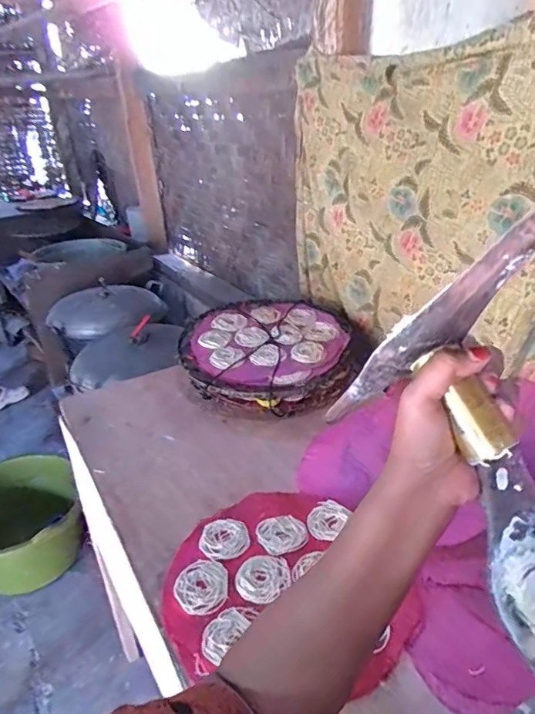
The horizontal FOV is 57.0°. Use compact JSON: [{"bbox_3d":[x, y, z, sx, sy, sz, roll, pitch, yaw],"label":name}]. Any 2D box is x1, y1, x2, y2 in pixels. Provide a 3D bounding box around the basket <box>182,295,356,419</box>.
[{"bbox_3d":[-0.005,-0.018,1.205,0.391,0.108,0.394,-2,28,1],"label":"basket"}]

